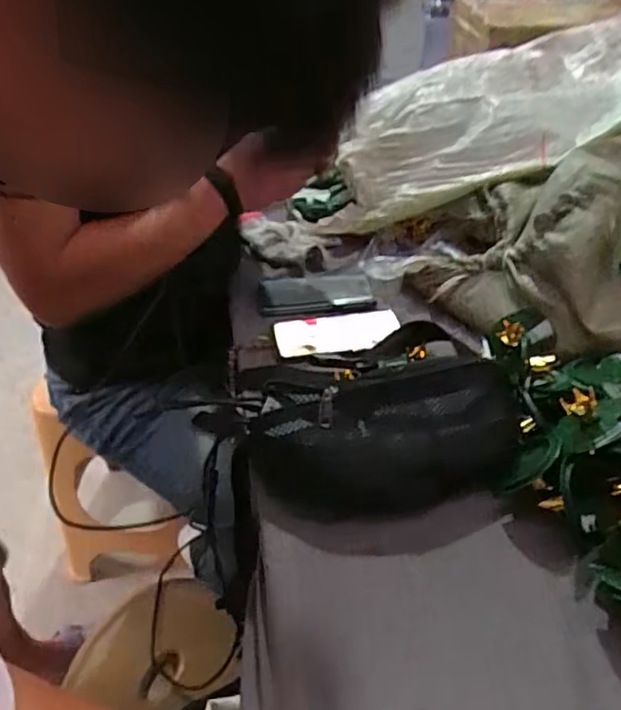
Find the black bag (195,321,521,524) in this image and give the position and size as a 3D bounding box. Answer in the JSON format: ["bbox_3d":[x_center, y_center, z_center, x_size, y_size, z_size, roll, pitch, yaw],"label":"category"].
[{"bbox_3d":[0.066,0.070,0.588,0.277,0.085,0.146,-2,38,-2],"label":"black bag"}]

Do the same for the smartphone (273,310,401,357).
[{"bbox_3d":[0.034,-0.030,0.760,0.154,0.011,0.084,-3,38,-3],"label":"smartphone"}]

